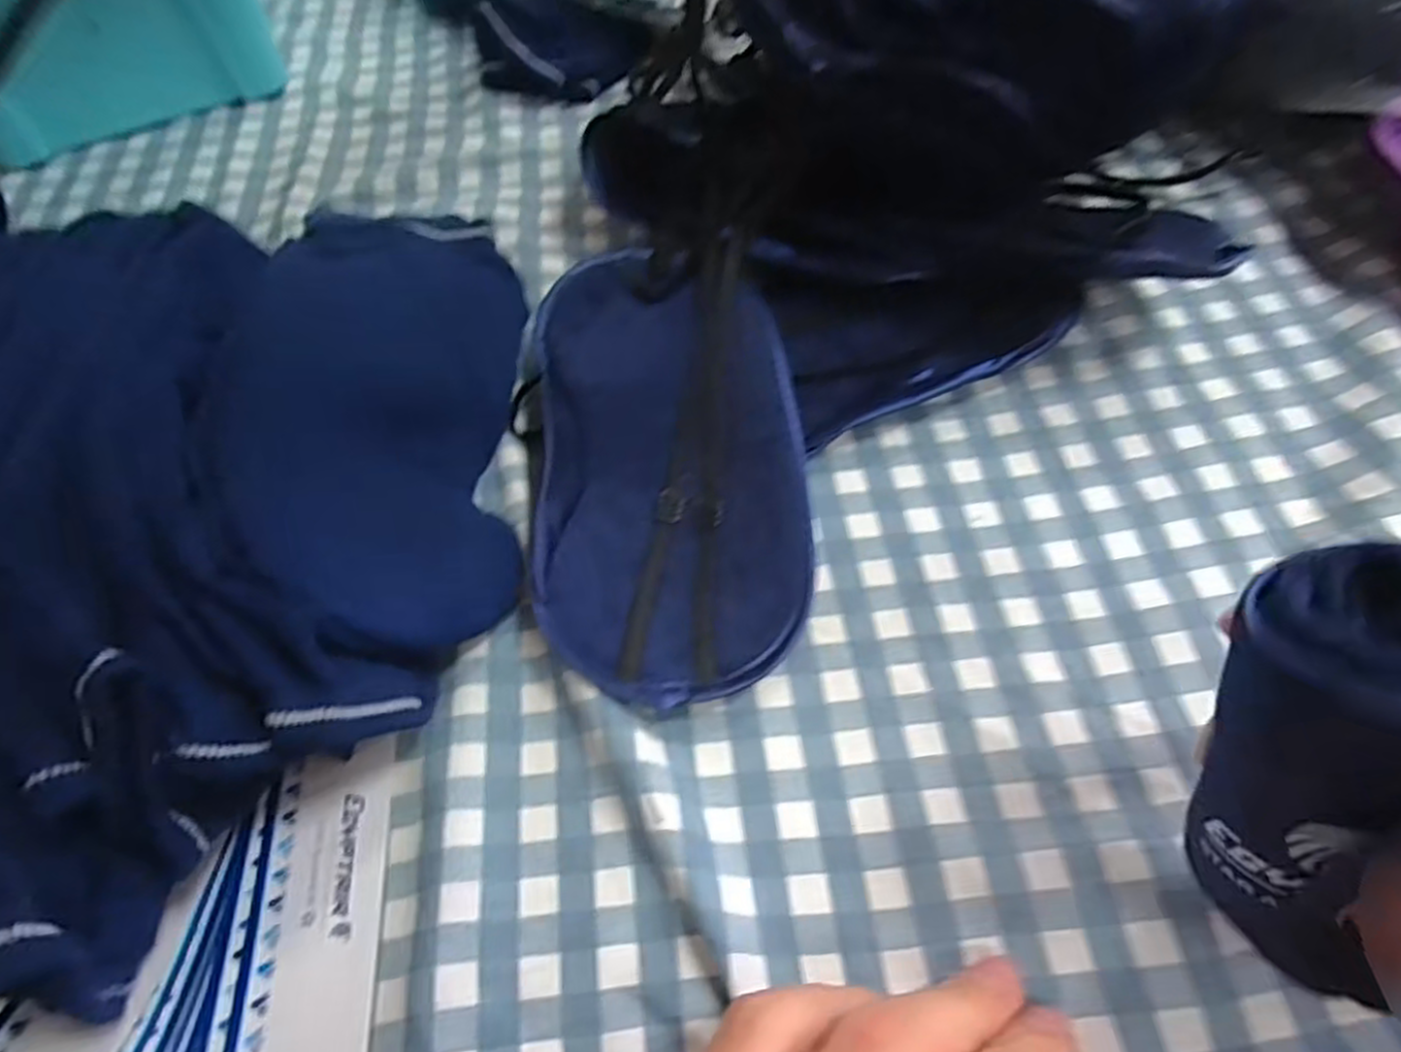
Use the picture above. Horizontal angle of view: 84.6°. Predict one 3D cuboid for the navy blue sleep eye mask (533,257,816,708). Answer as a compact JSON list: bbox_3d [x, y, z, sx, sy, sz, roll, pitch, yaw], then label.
[{"bbox_3d":[-0.010,-0.025,0.265,0.087,0.023,0.172,-5,57,1],"label":"navy blue sleep eye mask"}]

